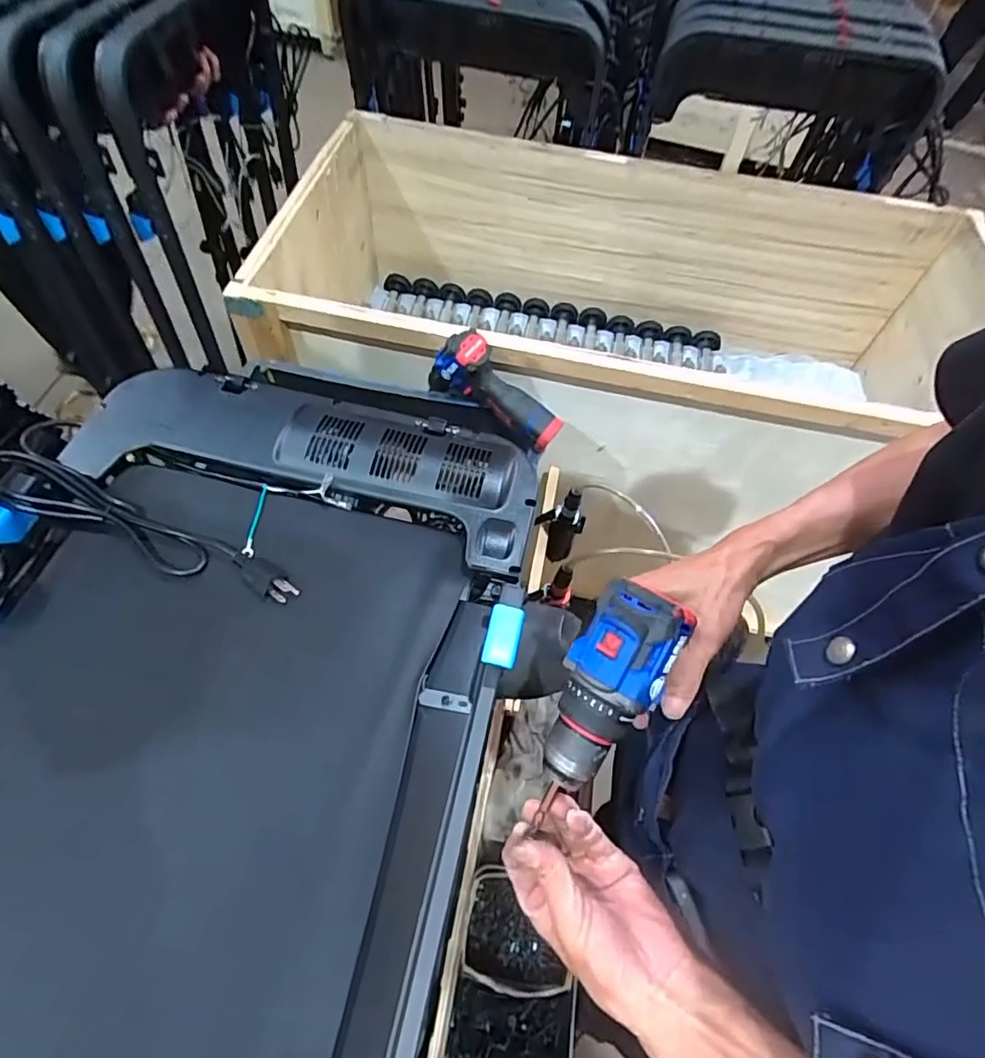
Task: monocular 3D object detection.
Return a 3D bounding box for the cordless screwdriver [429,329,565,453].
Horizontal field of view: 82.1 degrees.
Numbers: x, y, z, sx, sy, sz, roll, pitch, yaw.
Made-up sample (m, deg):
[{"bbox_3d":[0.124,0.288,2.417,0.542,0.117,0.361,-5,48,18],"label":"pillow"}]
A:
[{"bbox_3d":[0.005,-0.189,0.806,0.202,0.119,0.054,38,62,0],"label":"cordless screwdriver"}]

